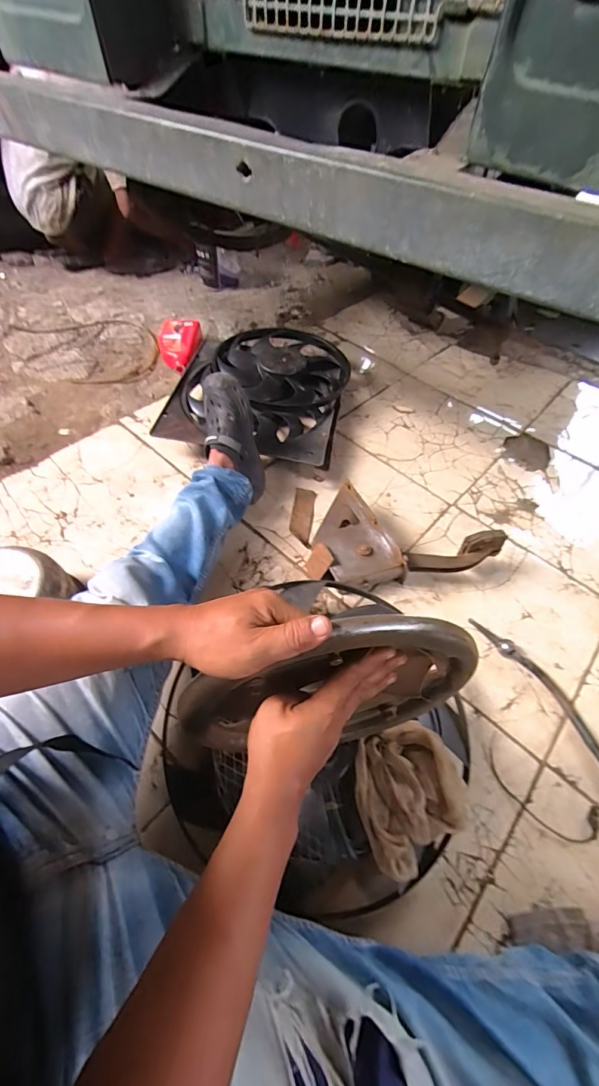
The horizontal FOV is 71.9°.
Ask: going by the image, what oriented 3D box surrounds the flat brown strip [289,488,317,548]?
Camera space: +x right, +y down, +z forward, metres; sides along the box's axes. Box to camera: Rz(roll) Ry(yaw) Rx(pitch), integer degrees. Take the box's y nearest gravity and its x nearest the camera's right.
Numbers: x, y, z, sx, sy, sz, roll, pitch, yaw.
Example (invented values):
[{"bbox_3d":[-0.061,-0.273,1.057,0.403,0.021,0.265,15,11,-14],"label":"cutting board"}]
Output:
[{"bbox_3d":[0.006,-0.064,0.989,0.053,0.014,0.160,8,55,3],"label":"flat brown strip"}]

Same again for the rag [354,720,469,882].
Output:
[{"bbox_3d":[0.153,0.342,0.567,0.153,0.058,0.160,-13,56,-13],"label":"rag"}]

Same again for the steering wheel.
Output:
[{"bbox_3d":[0.033,0.153,0.417,0.284,0.265,0.036,-6,55,-7],"label":"steering wheel"}]

